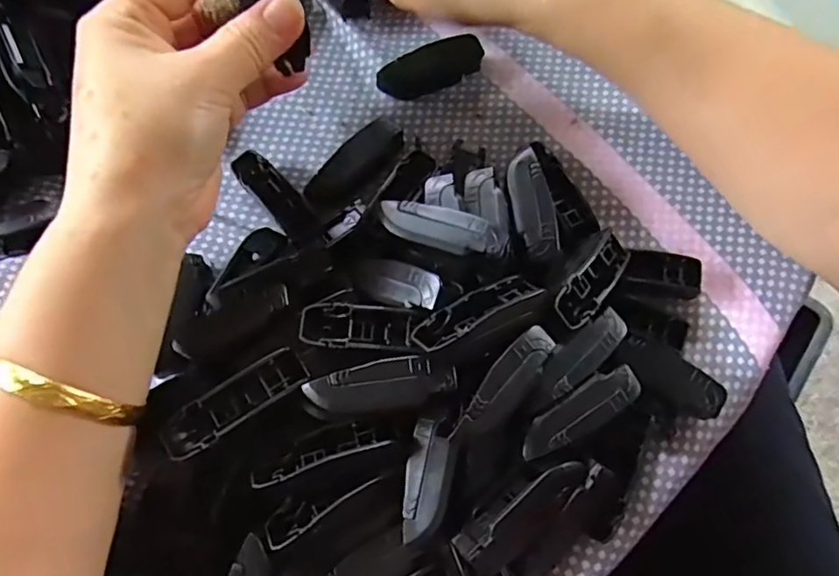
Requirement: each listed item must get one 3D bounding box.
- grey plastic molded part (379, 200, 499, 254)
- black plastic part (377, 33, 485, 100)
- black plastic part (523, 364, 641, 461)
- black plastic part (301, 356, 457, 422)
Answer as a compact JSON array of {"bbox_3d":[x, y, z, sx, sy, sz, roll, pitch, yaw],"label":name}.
[{"bbox_3d":[0.007,-0.024,0.228,0.048,0.009,0.017,16,73,6],"label":"grey plastic molded part"},{"bbox_3d":[0.006,-0.113,0.302,0.056,0.018,0.015,-25,73,-7],"label":"black plastic part"},{"bbox_3d":[0.062,0.047,0.224,0.053,0.006,0.015,-29,74,-8],"label":"black plastic part"},{"bbox_3d":[-0.014,0.037,0.217,0.054,0.015,0.017,-13,72,-3],"label":"black plastic part"}]

